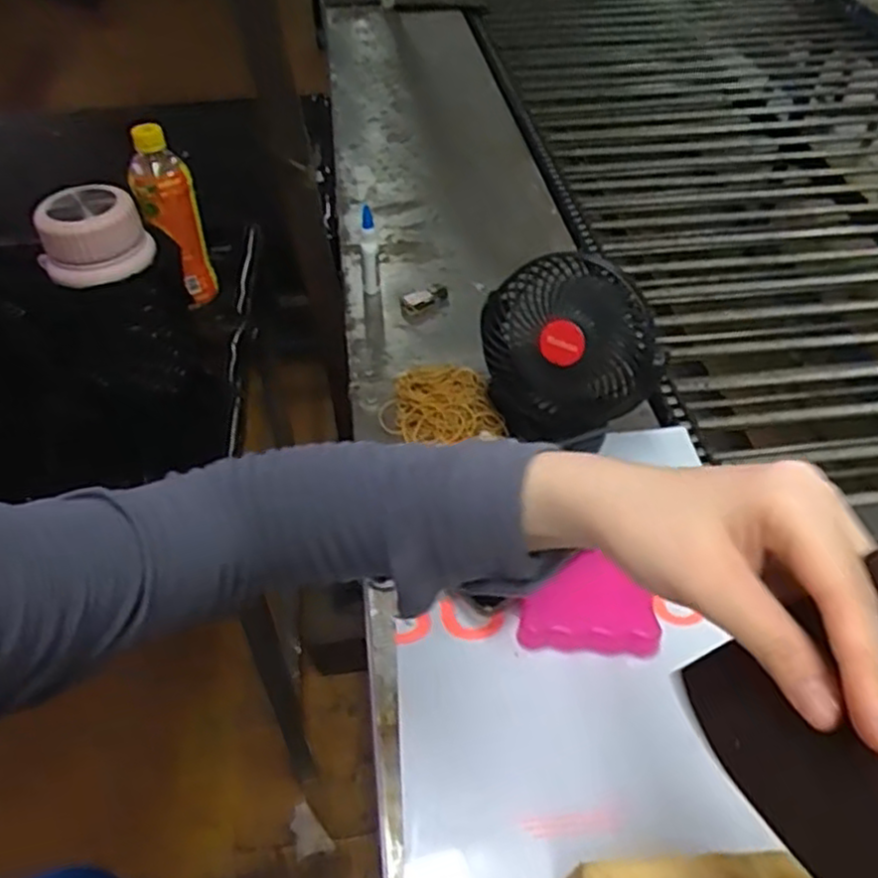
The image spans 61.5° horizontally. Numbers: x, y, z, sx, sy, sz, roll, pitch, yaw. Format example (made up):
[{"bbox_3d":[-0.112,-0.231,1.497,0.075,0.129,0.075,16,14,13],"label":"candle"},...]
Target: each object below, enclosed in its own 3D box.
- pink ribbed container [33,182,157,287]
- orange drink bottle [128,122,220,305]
[{"bbox_3d":[-0.317,-0.184,0.674,0.095,0.064,0.095,-22,50,-21],"label":"pink ribbed container"},{"bbox_3d":[-0.302,-0.248,0.838,0.063,0.193,0.052,-22,50,-18],"label":"orange drink bottle"}]

